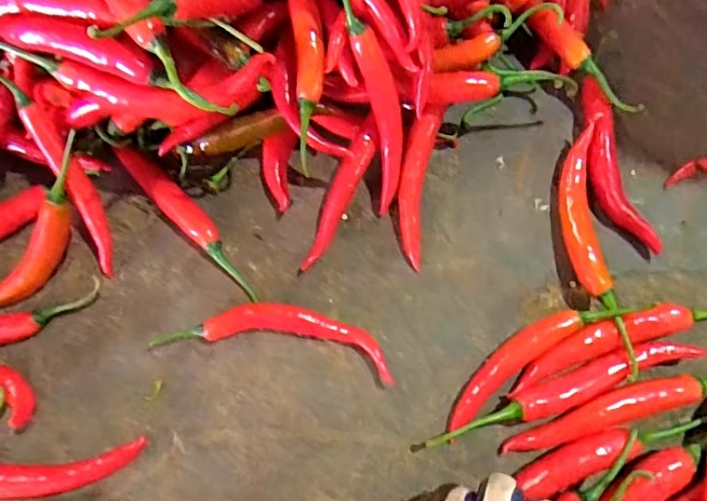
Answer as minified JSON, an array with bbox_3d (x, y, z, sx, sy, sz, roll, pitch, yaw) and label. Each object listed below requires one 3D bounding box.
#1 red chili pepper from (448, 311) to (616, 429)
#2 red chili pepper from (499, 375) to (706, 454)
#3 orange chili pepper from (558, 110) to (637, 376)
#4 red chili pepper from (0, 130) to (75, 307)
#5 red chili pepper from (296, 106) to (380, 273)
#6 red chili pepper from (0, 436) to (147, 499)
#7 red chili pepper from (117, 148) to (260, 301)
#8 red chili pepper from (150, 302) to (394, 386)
[{"bbox_3d":[0.112,0.073,0.365,0.127,0.019,0.025,-36,78,-7],"label":"red chili pepper"},{"bbox_3d":[0.184,0.102,0.358,0.178,0.015,0.024,-13,76,-2],"label":"red chili pepper"},{"bbox_3d":[0.167,-0.004,0.382,0.032,0.022,0.180,-2,76,0],"label":"orange chili pepper"},{"bbox_3d":[-0.215,-0.013,0.373,0.029,0.025,0.143,35,101,9],"label":"red chili pepper"},{"bbox_3d":[-0.009,-0.039,0.387,0.018,0.019,0.120,24,93,7],"label":"red chili pepper"},{"bbox_3d":[-0.199,0.144,0.350,0.124,0.025,0.025,-8,76,-1],"label":"red chili pepper"},{"bbox_3d":[-0.120,-0.023,0.395,0.021,0.014,0.152,-42,79,-9],"label":"red chili pepper"},{"bbox_3d":[-0.053,0.058,0.370,0.161,0.021,0.040,9,76,3],"label":"red chili pepper"}]

